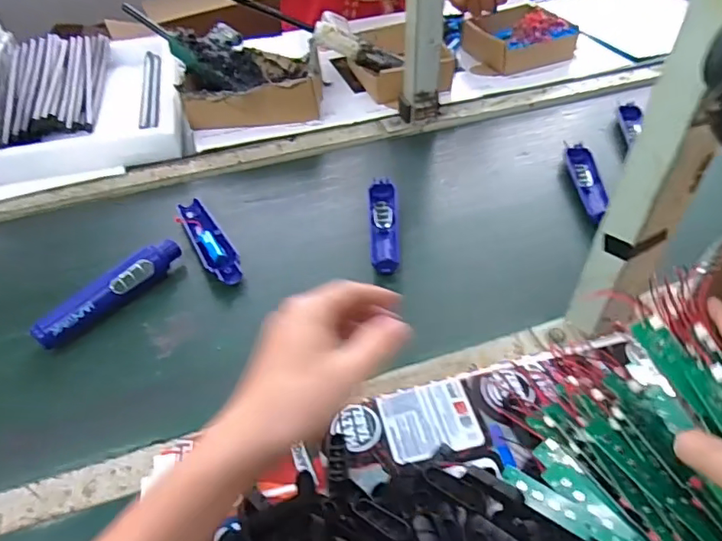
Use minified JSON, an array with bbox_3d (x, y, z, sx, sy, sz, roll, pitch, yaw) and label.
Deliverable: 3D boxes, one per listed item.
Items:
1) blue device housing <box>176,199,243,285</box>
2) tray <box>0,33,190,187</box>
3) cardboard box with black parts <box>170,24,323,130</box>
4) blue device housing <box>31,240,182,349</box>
[{"bbox_3d":[-0.187,-0.038,0.652,0.039,0.013,0.162,-25,49,-22],"label":"blue device housing"},{"bbox_3d":[-0.449,-0.281,0.874,0.297,0.064,0.396,-13,45,-11],"label":"tray"},{"bbox_3d":[-0.179,-0.324,0.875,0.222,0.099,0.221,-8,44,-6],"label":"cardboard box with black parts"},{"bbox_3d":[-0.271,0.023,0.585,0.027,0.034,0.172,28,52,28],"label":"blue device housing"}]

